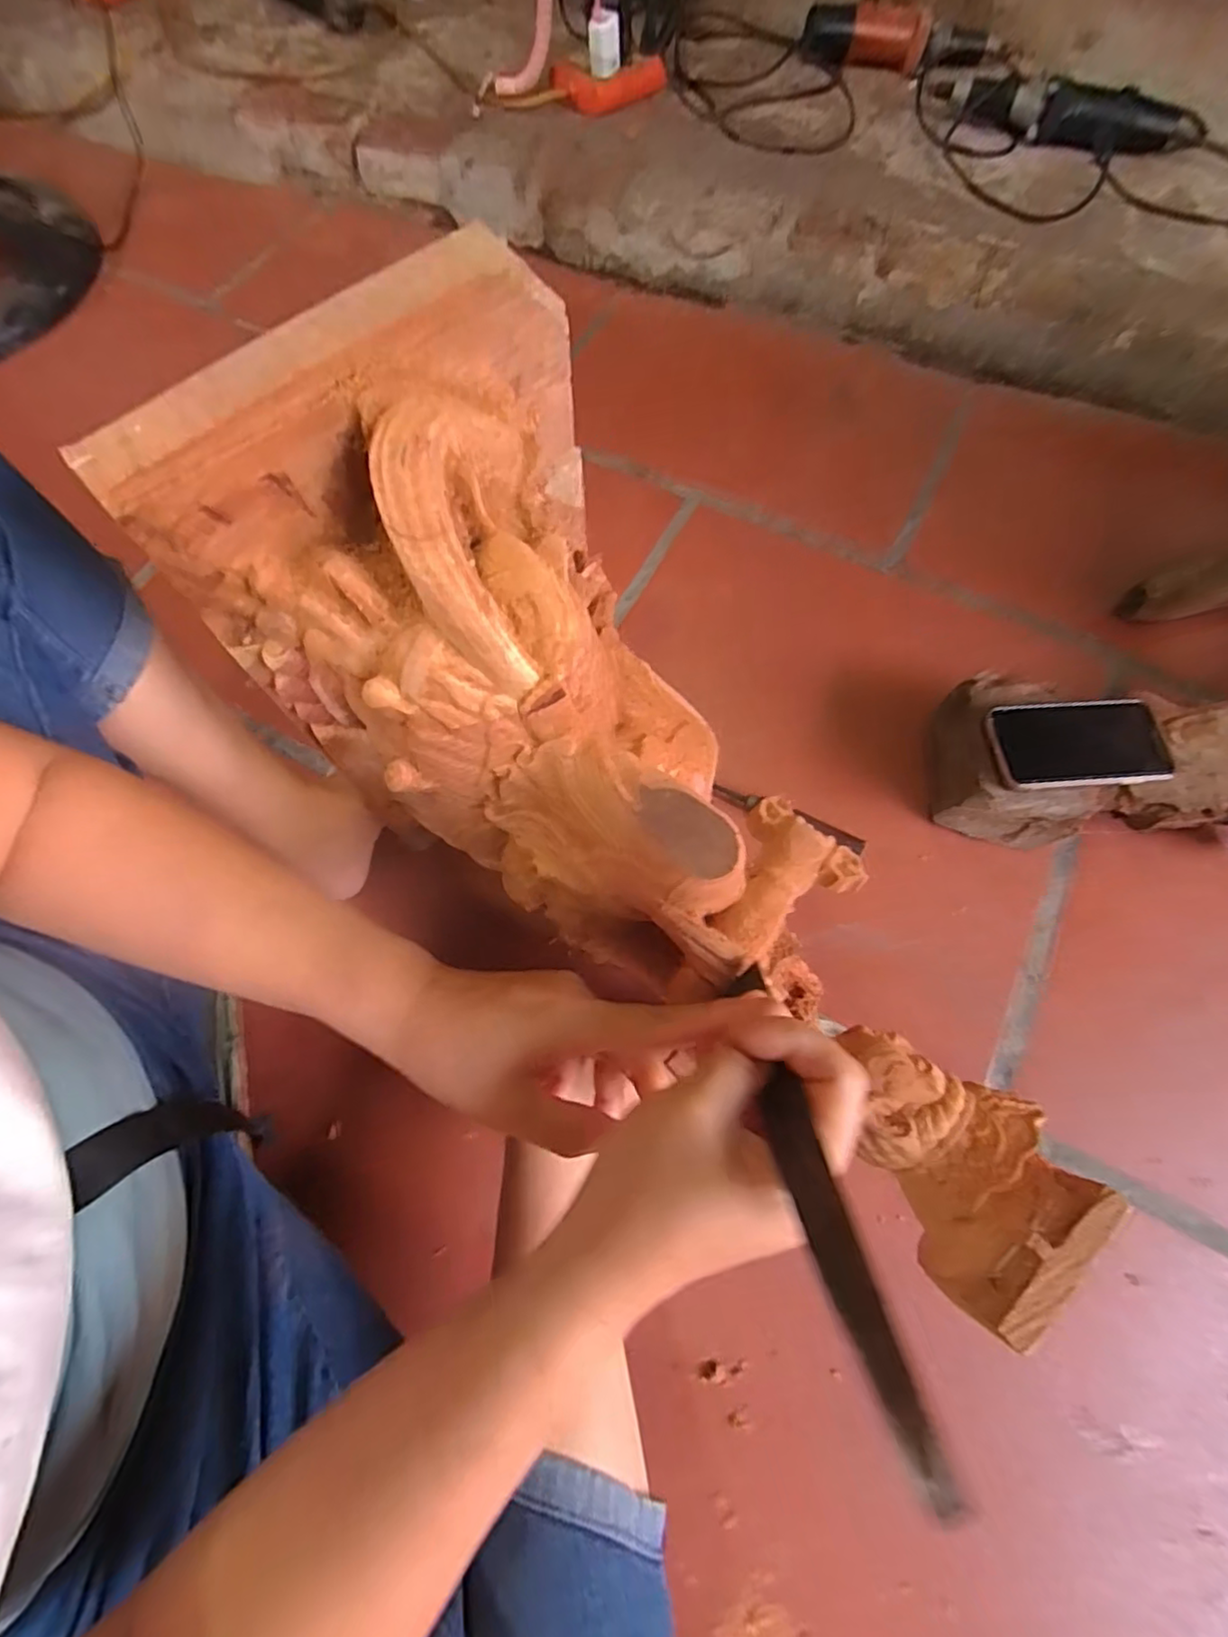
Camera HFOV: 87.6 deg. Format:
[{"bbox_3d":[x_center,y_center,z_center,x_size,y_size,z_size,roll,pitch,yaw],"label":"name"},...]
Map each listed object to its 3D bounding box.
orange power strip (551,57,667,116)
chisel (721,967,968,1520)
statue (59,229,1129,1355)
[{"bbox_3d":[-0.001,-1.140,0.999,0.188,0.047,0.077,-17,70,-6],"label":"orange power strip"},{"bbox_3d":[0.062,0.104,0.207,0.018,0.171,0.014,-8,111,-2],"label":"chisel"},{"bbox_3d":[0.028,0.007,0.354,0.205,0.159,0.529,-42,96,-13],"label":"statue"}]

